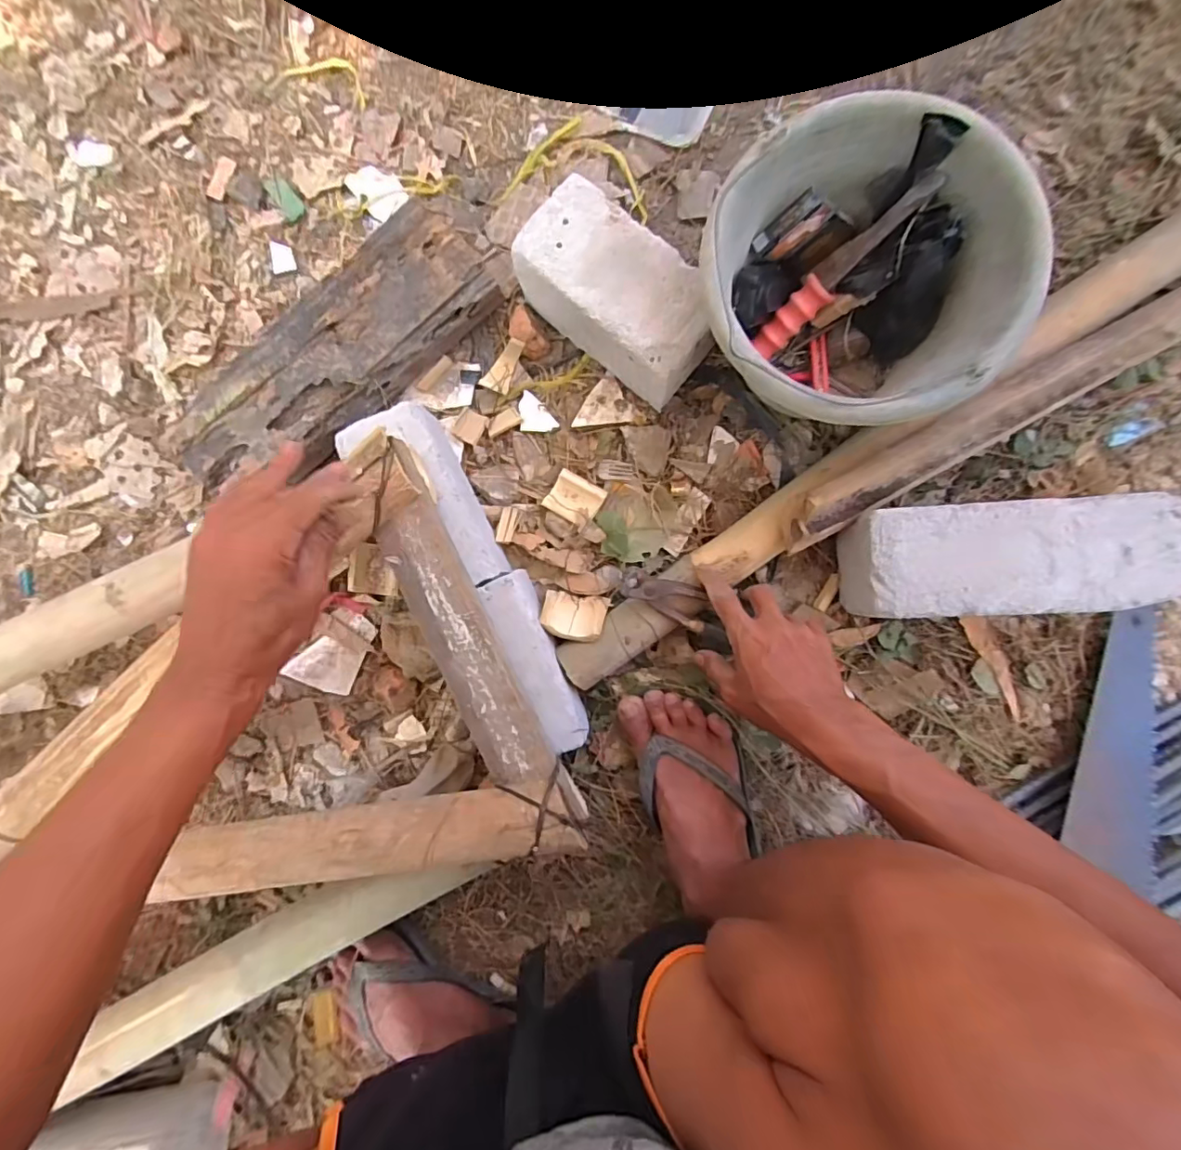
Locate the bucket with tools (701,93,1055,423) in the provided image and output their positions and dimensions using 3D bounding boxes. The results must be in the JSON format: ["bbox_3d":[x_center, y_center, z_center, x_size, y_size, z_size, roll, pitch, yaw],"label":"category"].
[{"bbox_3d":[0.223,-0.232,0.497,0.238,0.181,0.220,0,89,0],"label":"bucket with tools"}]

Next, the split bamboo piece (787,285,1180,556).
[{"bbox_3d":[0.403,-0.163,0.503,0.489,0.061,0.051,-28,89,-1],"label":"split bamboo piece"}]

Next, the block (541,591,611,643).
[{"bbox_3d":[-0.017,0.042,0.565,0.065,0.058,0.017,-2,132,10],"label":"block"}]

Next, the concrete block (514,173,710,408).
[{"bbox_3d":[0.028,-0.271,0.554,0.206,0.102,0.109,43,89,1],"label":"concrete block"}]

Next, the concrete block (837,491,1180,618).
[{"bbox_3d":[0.382,-0.015,0.507,0.258,0.103,0.097,-3,89,0],"label":"concrete block"}]

